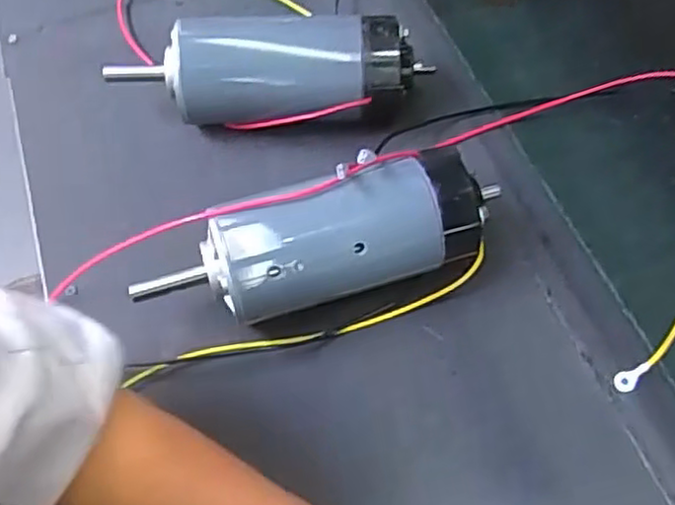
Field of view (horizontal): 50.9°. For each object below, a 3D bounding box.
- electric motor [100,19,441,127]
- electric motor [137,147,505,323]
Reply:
[{"bbox_3d":[-0.049,-0.124,0.500,0.218,0.067,0.058,5,58,3],"label":"electric motor"},{"bbox_3d":[-0.009,-0.002,0.431,0.224,0.071,0.055,-15,59,-10],"label":"electric motor"}]

